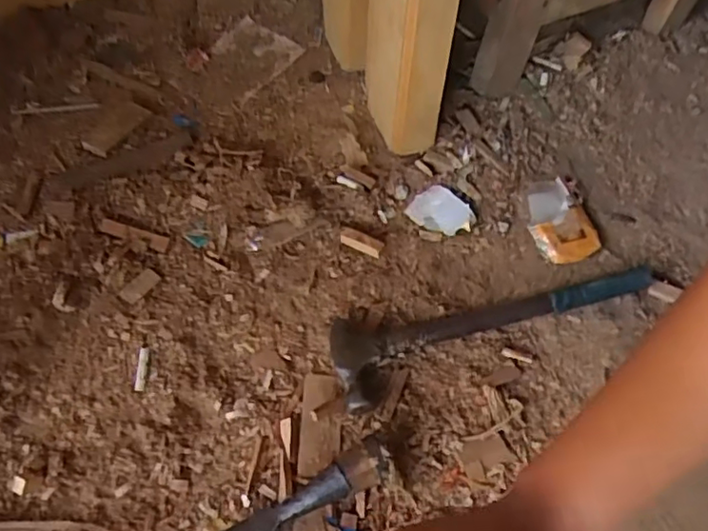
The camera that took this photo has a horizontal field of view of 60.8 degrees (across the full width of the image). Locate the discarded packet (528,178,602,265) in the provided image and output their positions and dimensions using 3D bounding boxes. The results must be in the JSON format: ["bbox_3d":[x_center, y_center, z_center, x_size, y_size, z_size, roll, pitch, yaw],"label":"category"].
[{"bbox_3d":[0.230,-0.056,0.680,0.073,0.025,0.113,-7,58,-3],"label":"discarded packet"}]

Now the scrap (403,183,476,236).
[{"bbox_3d":[0.096,-0.060,0.678,0.058,0.010,0.065,-32,63,-17],"label":"scrap"}]

